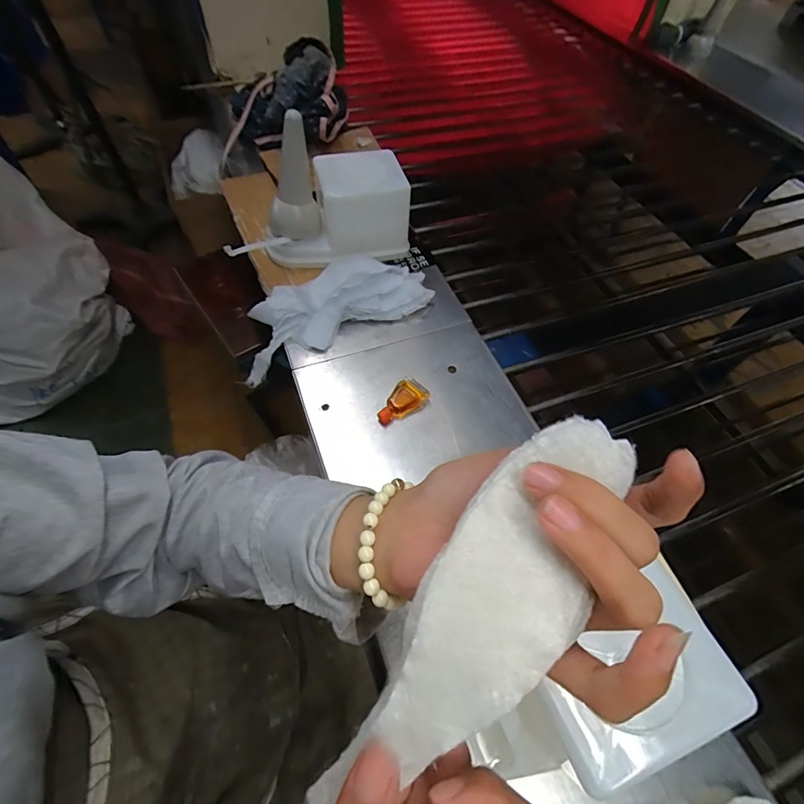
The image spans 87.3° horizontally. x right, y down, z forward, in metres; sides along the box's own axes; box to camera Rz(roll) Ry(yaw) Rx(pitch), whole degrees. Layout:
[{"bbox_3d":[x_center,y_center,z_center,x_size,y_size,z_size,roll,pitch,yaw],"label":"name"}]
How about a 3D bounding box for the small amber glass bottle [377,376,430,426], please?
[{"bbox_3d":[-0.002,0.000,0.472,0.061,0.017,0.035,-38,66,-23],"label":"small amber glass bottle"}]

